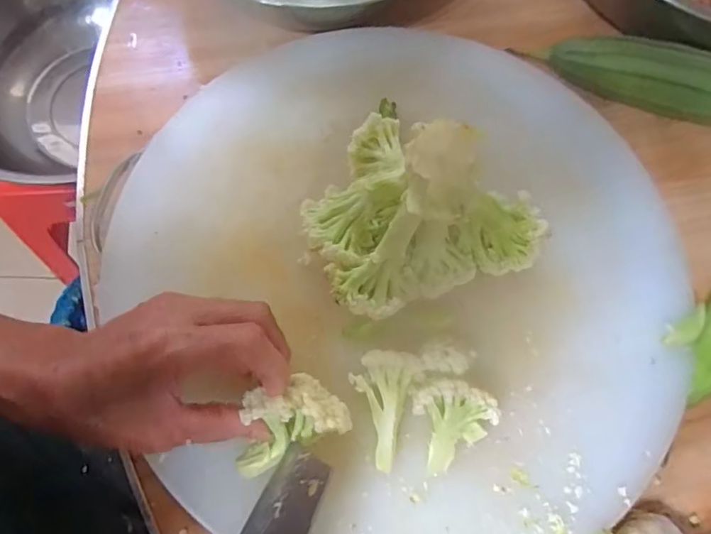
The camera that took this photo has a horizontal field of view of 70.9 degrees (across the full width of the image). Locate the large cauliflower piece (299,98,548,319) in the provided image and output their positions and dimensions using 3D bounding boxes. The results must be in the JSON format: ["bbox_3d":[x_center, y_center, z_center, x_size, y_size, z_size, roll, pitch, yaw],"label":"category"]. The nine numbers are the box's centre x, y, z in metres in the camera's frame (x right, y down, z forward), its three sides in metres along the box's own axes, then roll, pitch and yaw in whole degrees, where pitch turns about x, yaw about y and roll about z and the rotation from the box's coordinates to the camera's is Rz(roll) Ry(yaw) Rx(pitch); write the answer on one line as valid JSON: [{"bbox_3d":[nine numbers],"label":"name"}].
[{"bbox_3d":[0.041,-0.026,0.312,0.141,0.109,0.121,29,72,6],"label":"large cauliflower piece"}]

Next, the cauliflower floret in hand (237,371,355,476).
[{"bbox_3d":[-0.043,0.091,0.296,0.071,0.039,0.042,-24,74,-8],"label":"cauliflower floret in hand"}]

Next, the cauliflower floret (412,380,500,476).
[{"bbox_3d":[0.059,0.093,0.309,0.053,0.039,0.053,0,72,-1],"label":"cauliflower floret"}]

